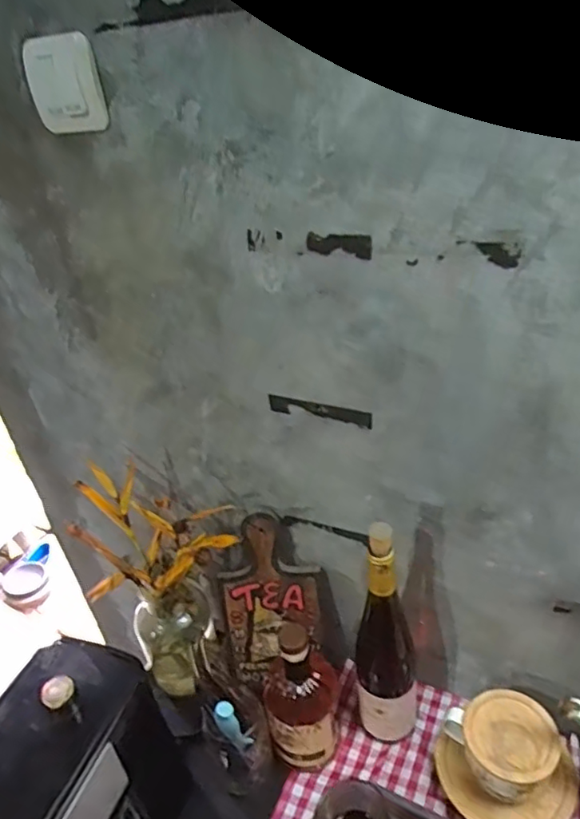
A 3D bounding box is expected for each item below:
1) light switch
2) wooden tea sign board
[{"bbox_3d":[-0.218,-0.309,0.548,0.088,0.081,0.012,9,31,26],"label":"light switch"},{"bbox_3d":[-0.028,0.265,0.776,0.137,0.262,0.014,-1,16,3],"label":"wooden tea sign board"}]

